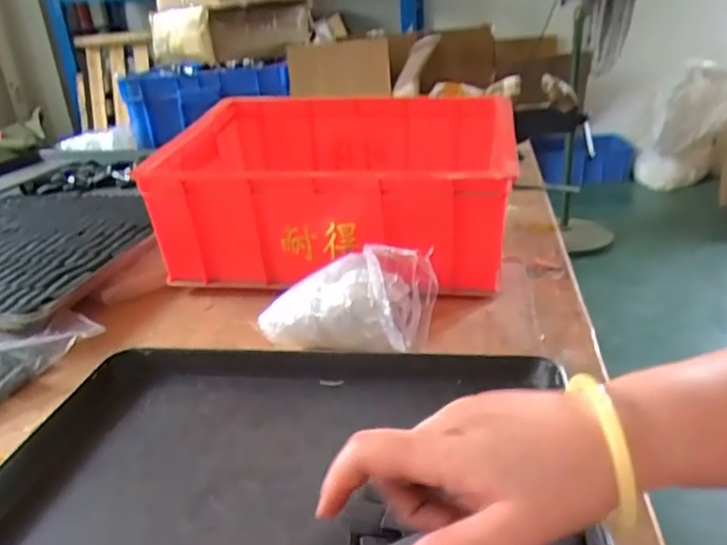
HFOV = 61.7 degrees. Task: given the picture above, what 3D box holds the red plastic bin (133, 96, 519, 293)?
[{"bbox_3d":[-0.025,-0.103,0.748,0.372,0.170,0.292,0,25,10],"label":"red plastic bin"}]

